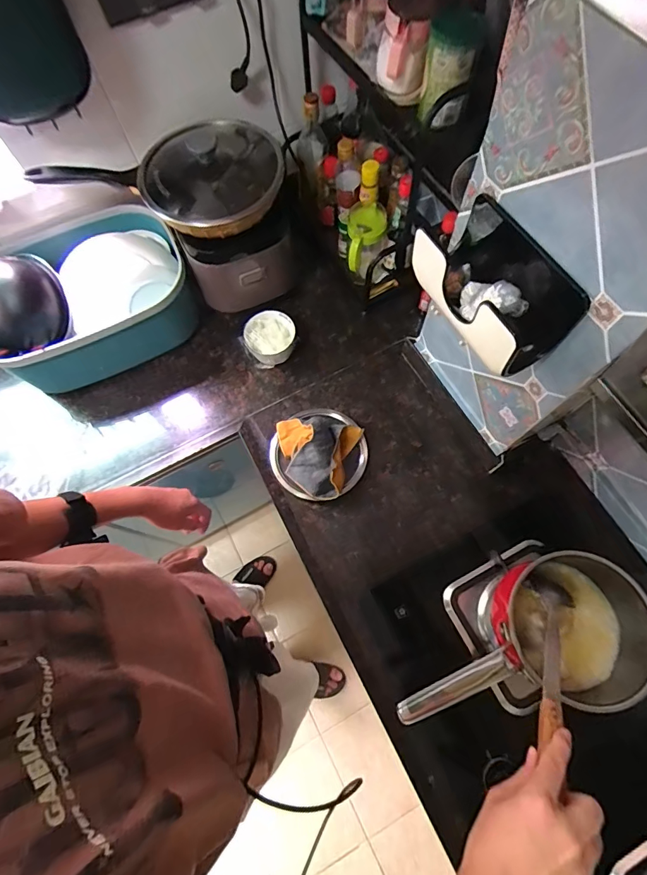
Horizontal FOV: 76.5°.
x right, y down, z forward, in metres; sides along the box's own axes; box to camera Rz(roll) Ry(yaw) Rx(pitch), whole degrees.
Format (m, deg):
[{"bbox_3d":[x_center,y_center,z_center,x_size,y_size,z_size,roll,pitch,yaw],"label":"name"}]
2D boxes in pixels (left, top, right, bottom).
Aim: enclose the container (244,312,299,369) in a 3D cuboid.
[{"bbox_3d":[-0.112,-0.209,0.884,0.107,0.069,0.096,-24,70,-7],"label":"container"}]

